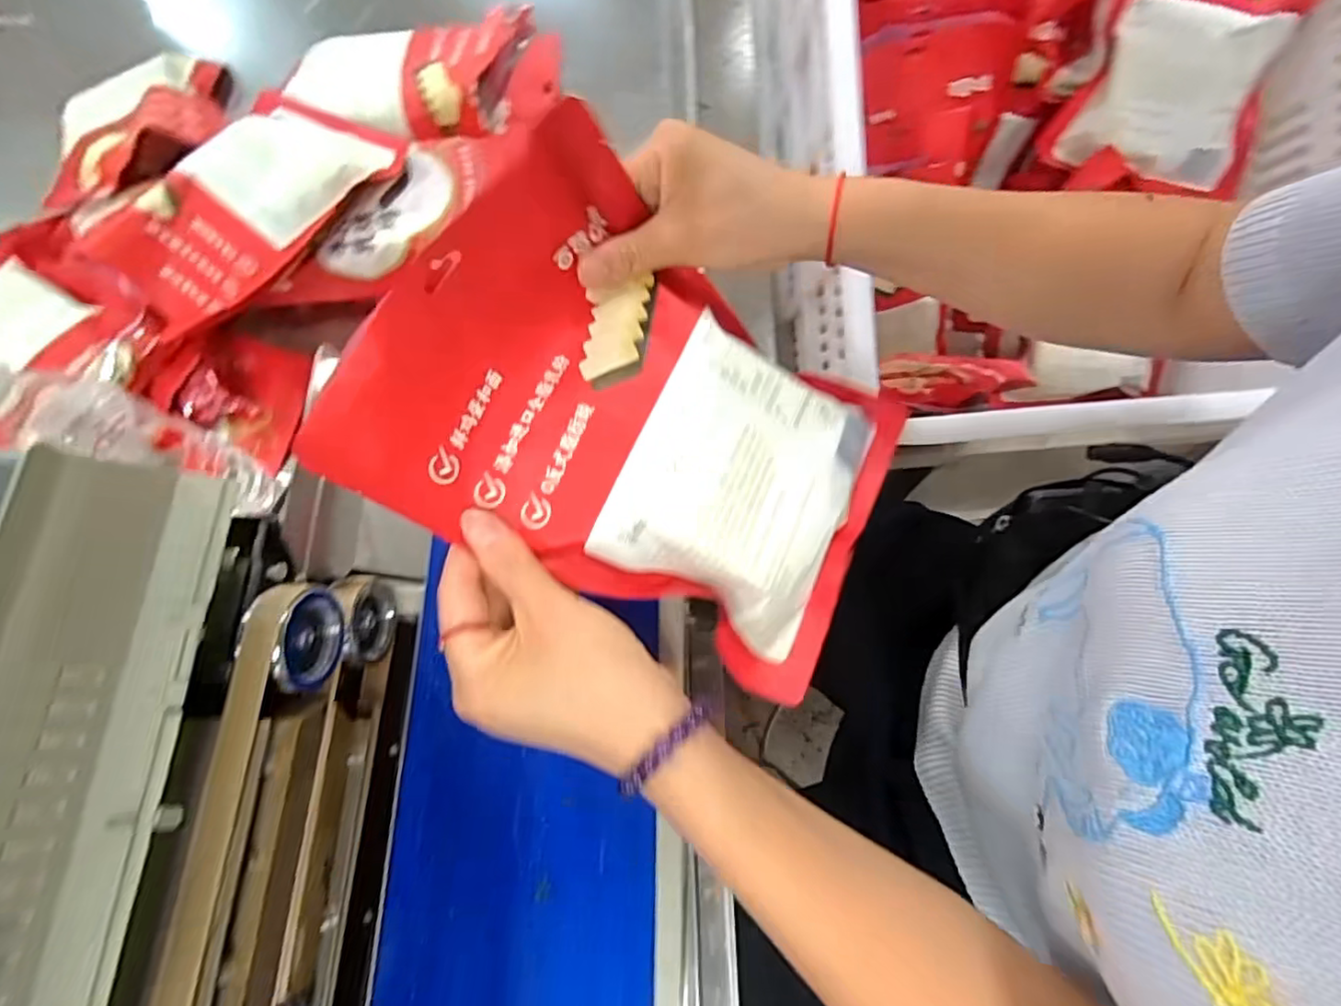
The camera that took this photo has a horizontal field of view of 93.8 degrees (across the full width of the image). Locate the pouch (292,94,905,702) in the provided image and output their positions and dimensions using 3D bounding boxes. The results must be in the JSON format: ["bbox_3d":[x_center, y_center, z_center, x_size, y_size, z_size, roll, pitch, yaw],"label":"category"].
[{"bbox_3d":[-0.005,-0.039,0.316,0.271,0.041,0.183,31,79,-18],"label":"pouch"}]

